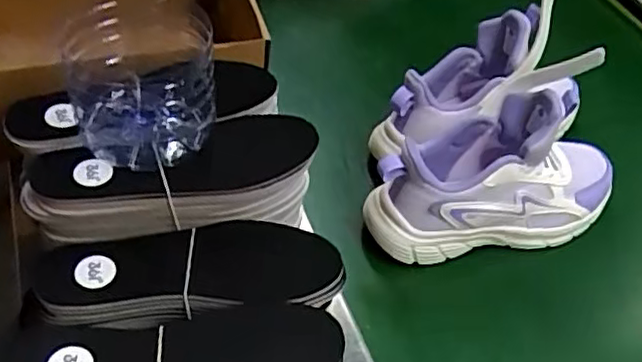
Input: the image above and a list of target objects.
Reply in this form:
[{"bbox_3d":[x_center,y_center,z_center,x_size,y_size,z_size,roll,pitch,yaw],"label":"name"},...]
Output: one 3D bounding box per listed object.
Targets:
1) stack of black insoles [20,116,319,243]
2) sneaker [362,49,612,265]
[{"bbox_3d":[-0.110,-0.004,0.504,0.210,0.046,0.074,-8,46,-15],"label":"stack of black insoles"},{"bbox_3d":[0.161,-0.021,0.570,0.228,0.152,0.080,-6,45,-14],"label":"sneaker"}]

